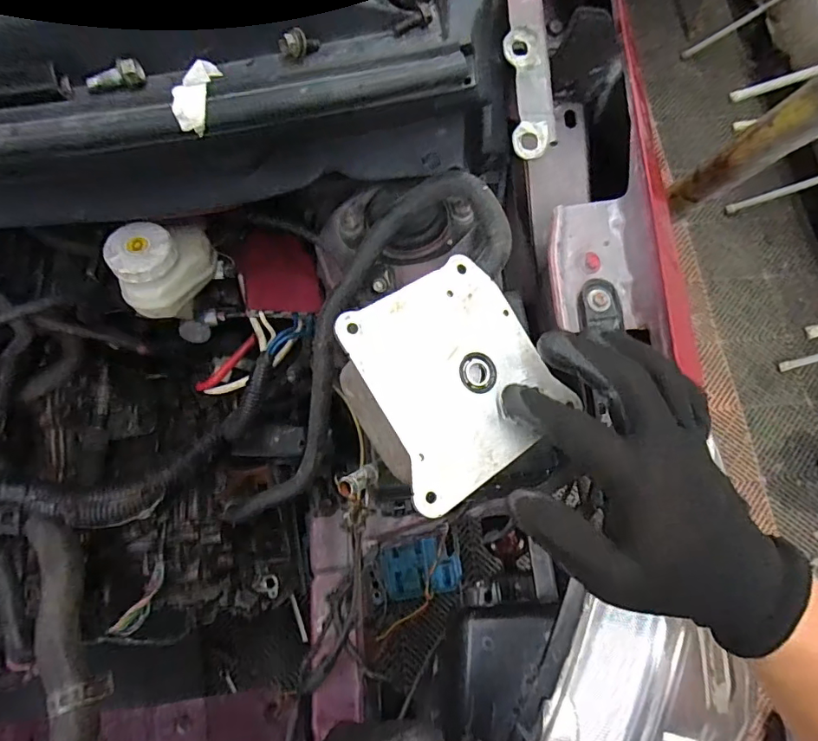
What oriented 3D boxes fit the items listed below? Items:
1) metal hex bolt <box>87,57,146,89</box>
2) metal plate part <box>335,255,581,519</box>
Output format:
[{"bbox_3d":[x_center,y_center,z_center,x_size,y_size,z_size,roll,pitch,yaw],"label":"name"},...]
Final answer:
[{"bbox_3d":[-0.188,-0.188,0.326,0.034,0.013,0.012,-11,73,-4],"label":"metal hex bolt"},{"bbox_3d":[0.029,0.003,0.306,0.118,0.005,0.121,-32,90,-23],"label":"metal plate part"}]

